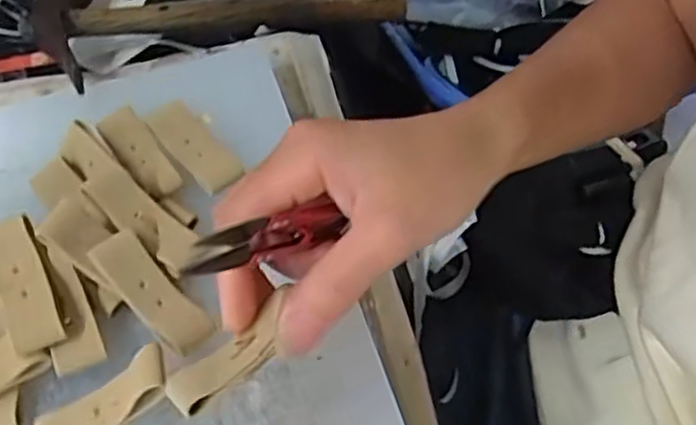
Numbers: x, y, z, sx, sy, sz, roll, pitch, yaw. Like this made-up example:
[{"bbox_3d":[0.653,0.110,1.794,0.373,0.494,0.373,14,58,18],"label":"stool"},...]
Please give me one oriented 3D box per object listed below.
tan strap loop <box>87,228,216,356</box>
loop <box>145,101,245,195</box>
[{"bbox_3d":[-0.084,0.034,0.309,0.021,0.009,0.060,-41,82,-23],"label":"tan strap loop"},{"bbox_3d":[-0.078,-0.035,0.364,0.023,0.005,0.062,-36,64,-21],"label":"loop"}]

